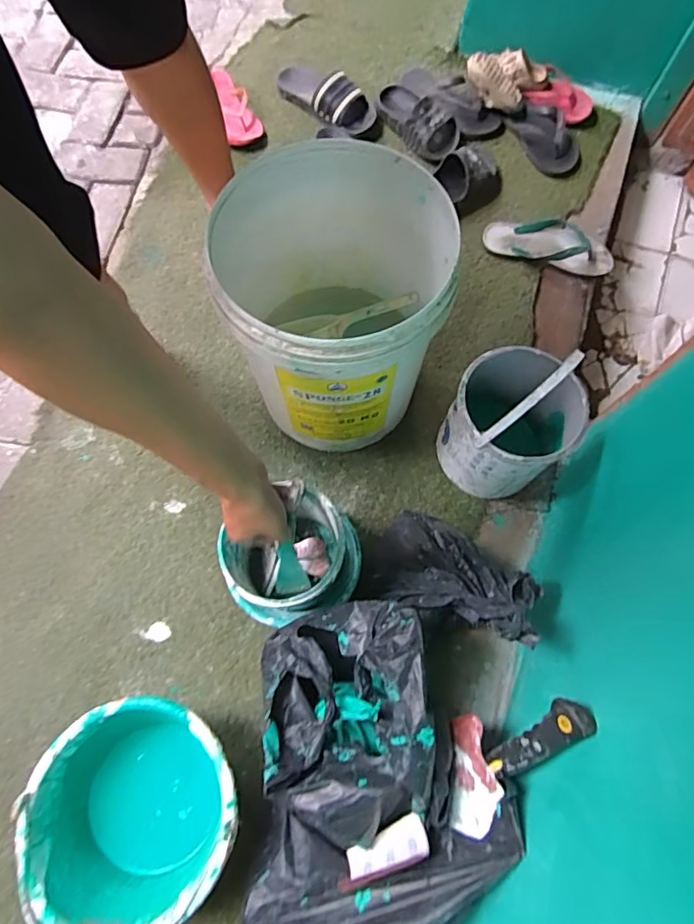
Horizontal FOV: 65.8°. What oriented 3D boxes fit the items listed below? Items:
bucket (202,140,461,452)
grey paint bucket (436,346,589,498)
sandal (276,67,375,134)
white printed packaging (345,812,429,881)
[{"bbox_3d":[-0.015,-0.219,0.808,0.300,0.358,0.322,-1,72,2],"label":"bucket"},{"bbox_3d":[0.246,-0.065,0.794,0.175,0.290,0.175,0,72,-1],"label":"grey paint bucket"},{"bbox_3d":[-0.050,-0.822,1.197,0.231,0.087,0.103,40,76,12],"label":"sandal"},{"bbox_3d":[0.048,0.467,0.644,0.102,0.018,0.048,-29,30,4],"label":"white printed packaging"}]

